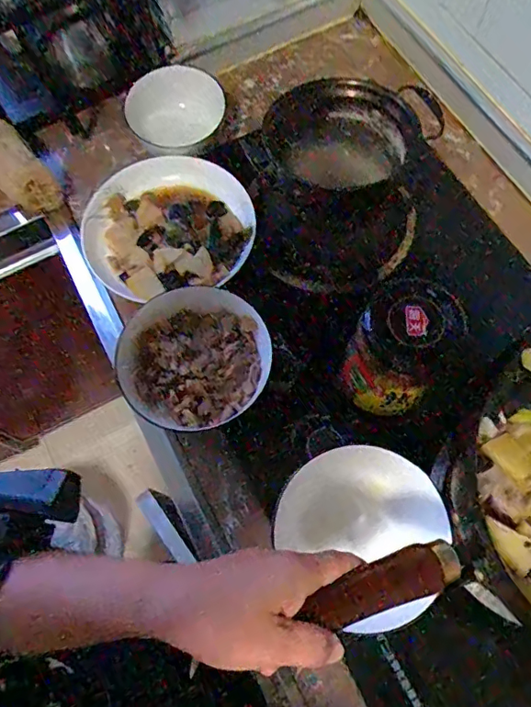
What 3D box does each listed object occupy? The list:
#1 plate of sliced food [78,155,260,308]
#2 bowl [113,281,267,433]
[{"bbox_3d":[-0.120,-0.161,0.634,0.199,0.039,0.200,-1,69,2],"label":"plate of sliced food"},{"bbox_3d":[-0.072,0.006,0.529,0.149,0.049,0.136,-1,69,2],"label":"bowl"}]

